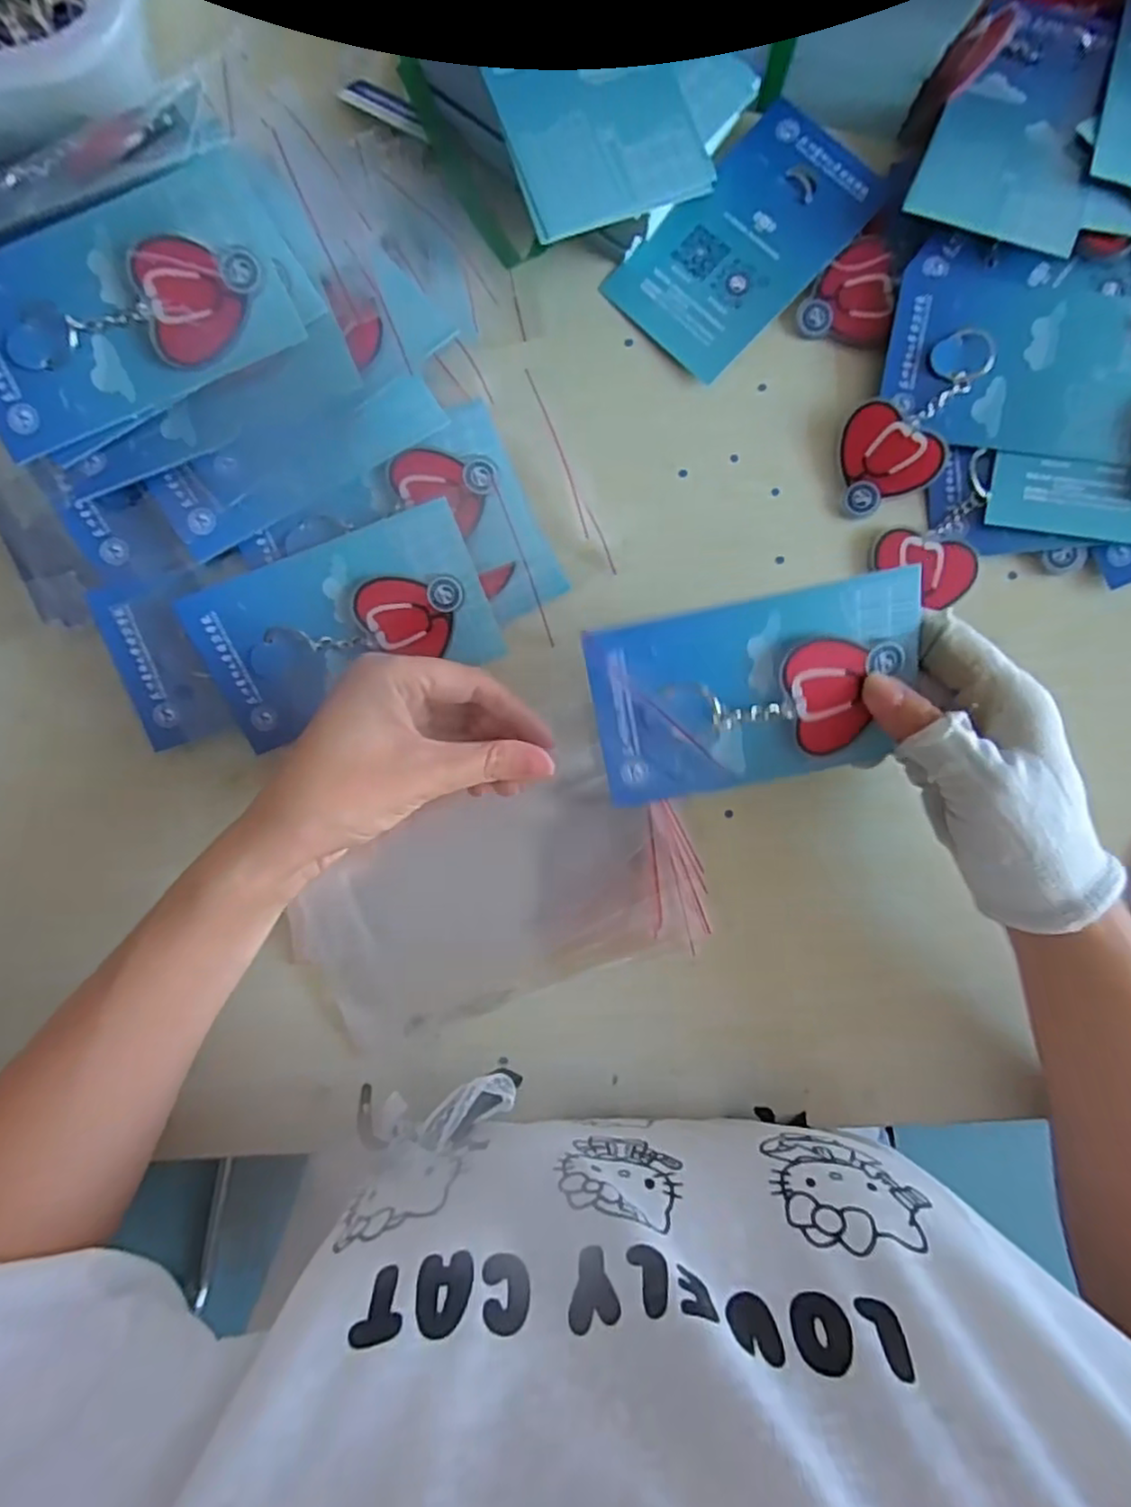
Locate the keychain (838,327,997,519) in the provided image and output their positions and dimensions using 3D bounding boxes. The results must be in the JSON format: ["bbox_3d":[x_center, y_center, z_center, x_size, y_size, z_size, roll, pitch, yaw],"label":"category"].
[{"bbox_3d":[0.176,-0.164,0.345,0.097,0.012,0.053,-36,87,-1],"label":"keychain"}]

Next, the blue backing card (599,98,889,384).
[{"bbox_3d":[0.093,-0.267,0.354,0.077,0.004,0.135,43,88,2],"label":"blue backing card"}]

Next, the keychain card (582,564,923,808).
[{"bbox_3d":[0.079,-0.024,0.282,0.131,0.007,0.078,-11,110,3],"label":"keychain card"}]

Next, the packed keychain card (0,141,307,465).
[{"bbox_3d":[-0.187,-0.191,0.290,0.136,0.009,0.082,-26,96,-2],"label":"packed keychain card"}]

